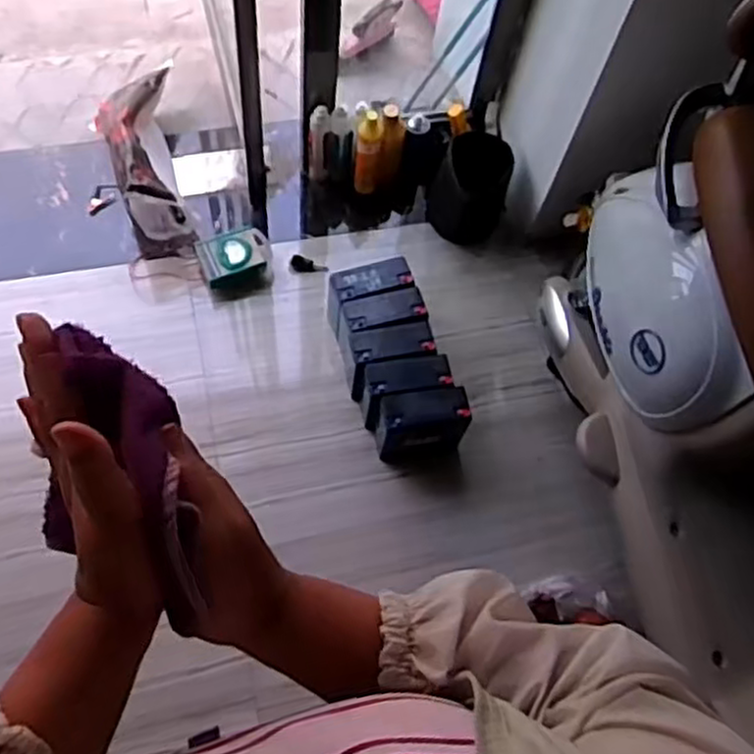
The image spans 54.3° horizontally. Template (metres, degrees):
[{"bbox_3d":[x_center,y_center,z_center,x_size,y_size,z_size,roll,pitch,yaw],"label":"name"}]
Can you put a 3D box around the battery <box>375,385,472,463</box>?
[{"bbox_3d":[0.091,0.101,1.545,0.187,0.157,0.097,-6,65,-9],"label":"battery"}]

